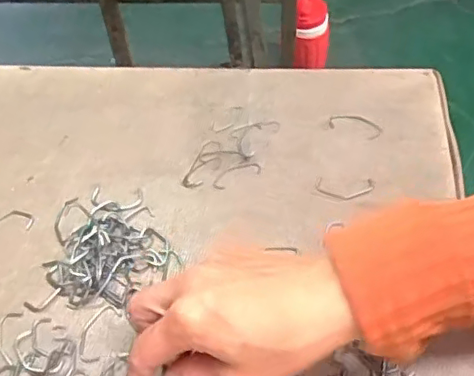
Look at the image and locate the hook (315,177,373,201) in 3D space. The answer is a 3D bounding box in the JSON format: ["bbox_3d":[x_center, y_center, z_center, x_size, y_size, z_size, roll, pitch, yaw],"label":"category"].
[{"bbox_3d":[0.077,0.000,0.416,0.041,0.004,0.017,4,55,6],"label":"hook"}]

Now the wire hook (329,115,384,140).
[{"bbox_3d":[0.093,-0.050,0.452,0.042,0.004,0.021,19,58,16],"label":"wire hook"}]

